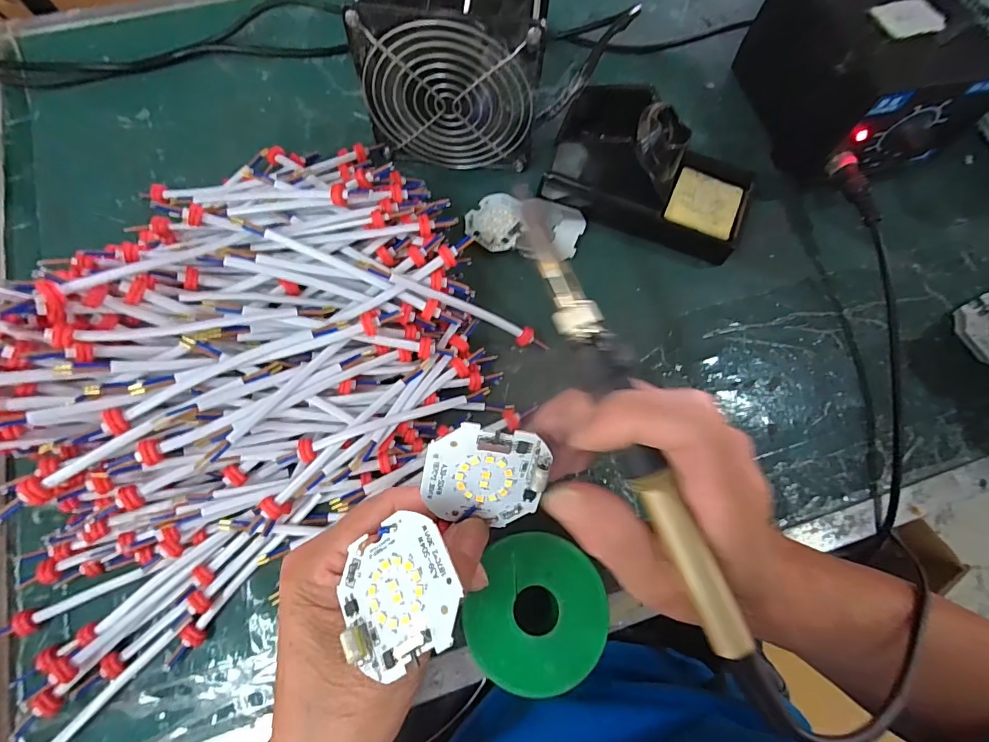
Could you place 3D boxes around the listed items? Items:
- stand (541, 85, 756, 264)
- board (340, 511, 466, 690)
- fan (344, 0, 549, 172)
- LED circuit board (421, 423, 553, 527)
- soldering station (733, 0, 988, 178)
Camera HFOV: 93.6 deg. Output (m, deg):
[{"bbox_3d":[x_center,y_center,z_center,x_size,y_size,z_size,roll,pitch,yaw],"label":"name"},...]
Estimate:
[{"bbox_3d":[0.118,-0.149,0.333,0.148,0.076,0.076,20,73,4],"label":"stand"},{"bbox_3d":[-0.034,0.076,0.160,0.043,0.004,0.044,-35,61,10],"label":"board"},{"bbox_3d":[-0.029,-0.198,0.322,0.118,0.117,0.048,7,73,0],"label":"fan"},{"bbox_3d":[-0.004,0.042,0.181,0.046,0.004,0.044,11,115,-7],"label":"LED circuit board"},{"bbox_3d":[0.278,-0.228,0.355,0.114,0.093,0.142,-12,74,-6],"label":"soldering station"}]

